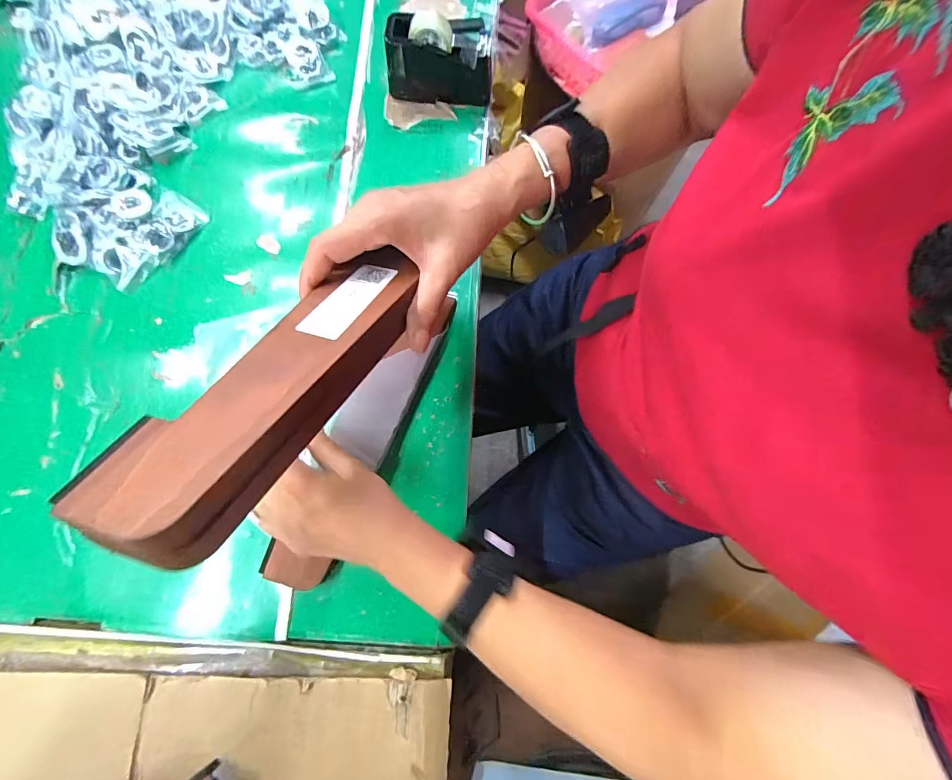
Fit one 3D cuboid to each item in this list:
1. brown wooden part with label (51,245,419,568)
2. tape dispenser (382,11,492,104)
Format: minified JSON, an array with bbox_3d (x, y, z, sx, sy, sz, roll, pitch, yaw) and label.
[{"bbox_3d":[-0.103,-0.011,0.234,0.070,0.033,0.220,26,50,4],"label":"brown wooden part with label"},{"bbox_3d":[-0.040,-0.364,0.451,0.115,0.070,0.044,5,79,0],"label":"tape dispenser"}]

